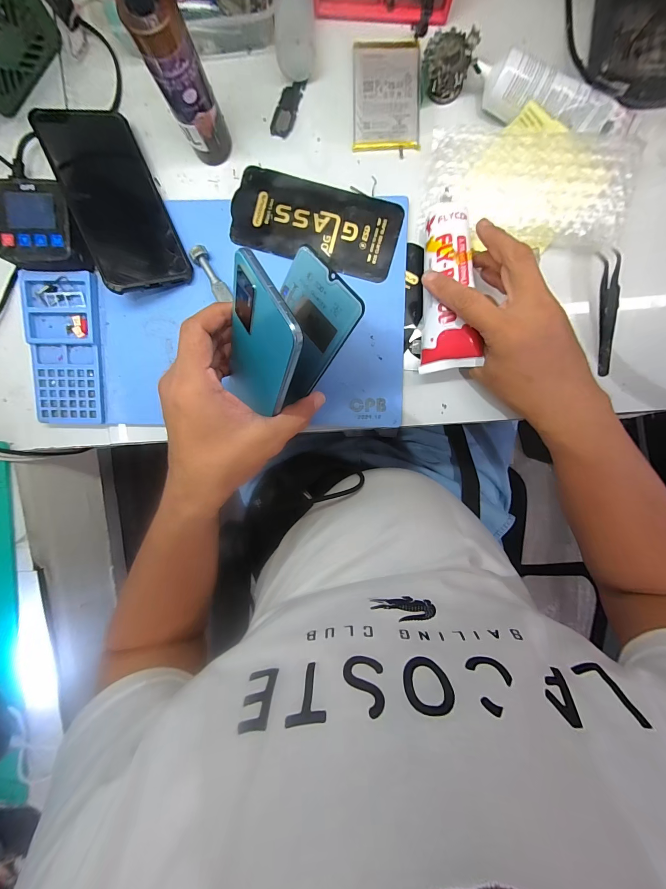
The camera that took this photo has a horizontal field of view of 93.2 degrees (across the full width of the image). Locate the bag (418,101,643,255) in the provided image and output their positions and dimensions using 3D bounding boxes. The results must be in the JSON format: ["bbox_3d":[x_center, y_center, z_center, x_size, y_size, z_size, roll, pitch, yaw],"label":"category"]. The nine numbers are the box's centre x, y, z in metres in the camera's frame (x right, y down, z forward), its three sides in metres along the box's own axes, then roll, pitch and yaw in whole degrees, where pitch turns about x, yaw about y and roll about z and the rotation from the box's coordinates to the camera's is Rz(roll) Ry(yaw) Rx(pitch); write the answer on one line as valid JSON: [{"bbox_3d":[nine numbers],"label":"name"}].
[{"bbox_3d":[0.176,-0.240,0.293,0.175,0.031,0.103,2,97,2],"label":"bag"}]

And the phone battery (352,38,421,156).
[{"bbox_3d":[0.052,-0.334,0.301,0.063,0.004,0.094,0,96,2],"label":"phone battery"}]

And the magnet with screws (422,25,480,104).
[{"bbox_3d":[0.102,-0.344,0.286,0.042,0.027,0.043,17,97,0],"label":"magnet with screws"}]

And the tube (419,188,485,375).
[{"bbox_3d":[0.105,-0.147,0.285,0.045,0.025,0.154,-2,96,2],"label":"tube"}]

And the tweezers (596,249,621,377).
[{"bbox_3d":[0.270,-0.127,0.307,0.011,0.016,0.114,-4,96,2],"label":"tweezers"}]

